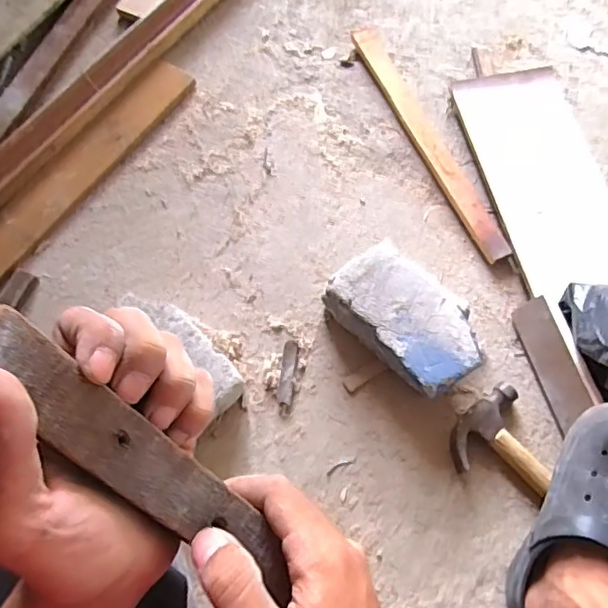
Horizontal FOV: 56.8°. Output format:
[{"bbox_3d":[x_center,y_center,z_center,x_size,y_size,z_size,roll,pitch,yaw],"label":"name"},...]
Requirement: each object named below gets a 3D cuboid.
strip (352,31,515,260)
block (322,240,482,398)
[{"bbox_3d":[0.191,-0.269,0.897,0.041,0.021,0.475,-20,68,-7],"label":"strip"},{"bbox_3d":[0.137,0.020,0.750,0.122,0.086,0.209,-39,72,-12],"label":"block"}]

